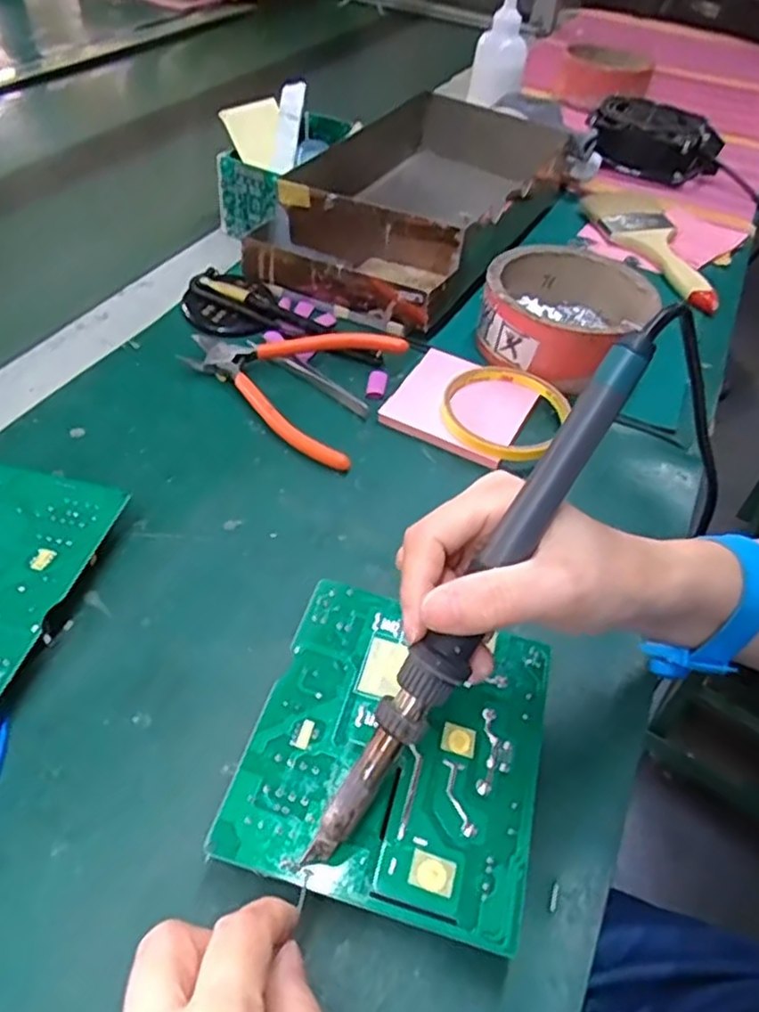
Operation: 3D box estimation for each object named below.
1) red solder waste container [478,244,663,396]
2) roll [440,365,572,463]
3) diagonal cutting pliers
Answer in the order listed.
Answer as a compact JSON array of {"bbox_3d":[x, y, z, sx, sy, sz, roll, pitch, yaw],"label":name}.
[{"bbox_3d":[0.137,-0.140,0.523,0.119,0.052,0.118,26,49,18],"label":"red solder waste container"},{"bbox_3d":[0.083,-0.063,0.473,0.077,0.019,0.089,23,49,15],"label":"roll"},{"bbox_3d":[-0.066,-0.086,0.475,0.137,0.022,0.118,15,47,8],"label":"diagonal cutting pliers"}]

